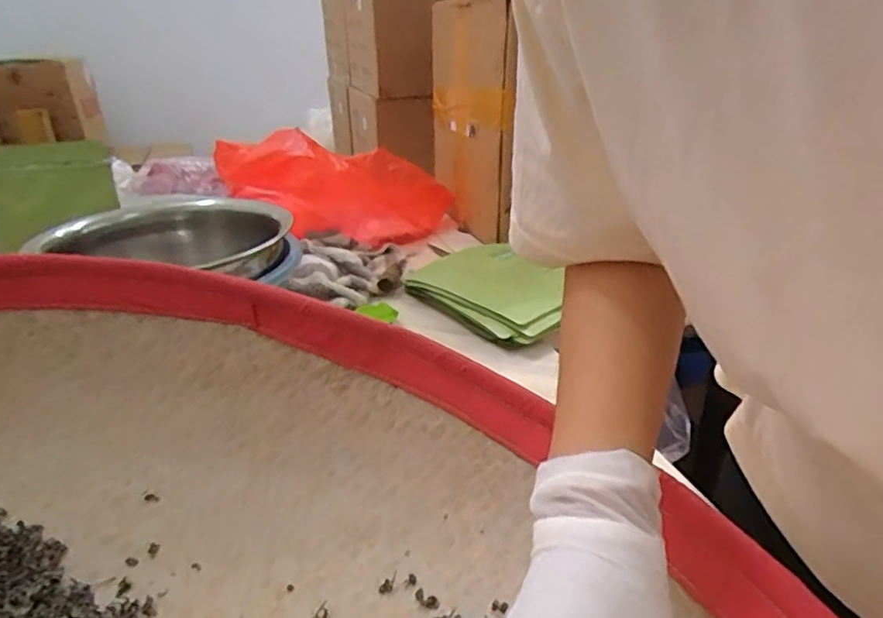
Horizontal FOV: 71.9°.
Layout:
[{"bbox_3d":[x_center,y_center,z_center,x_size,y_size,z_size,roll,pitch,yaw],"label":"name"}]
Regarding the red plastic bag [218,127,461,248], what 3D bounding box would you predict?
[{"bbox_3d":[-0.164,-0.216,1.111,0.443,0.155,0.152,4,20,-36],"label":"red plastic bag"}]

